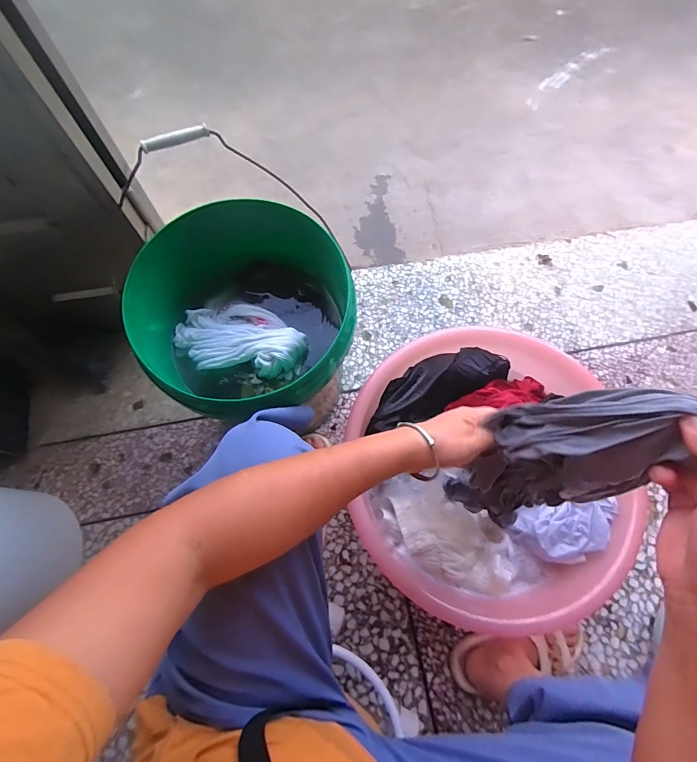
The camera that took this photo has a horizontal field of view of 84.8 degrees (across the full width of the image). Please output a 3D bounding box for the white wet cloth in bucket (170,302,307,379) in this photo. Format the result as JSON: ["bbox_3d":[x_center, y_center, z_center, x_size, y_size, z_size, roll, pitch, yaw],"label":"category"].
[{"bbox_3d":[-0.171,-0.076,0.605,0.218,0.055,0.129,8,71,2],"label":"white wet cloth in bucket"}]

